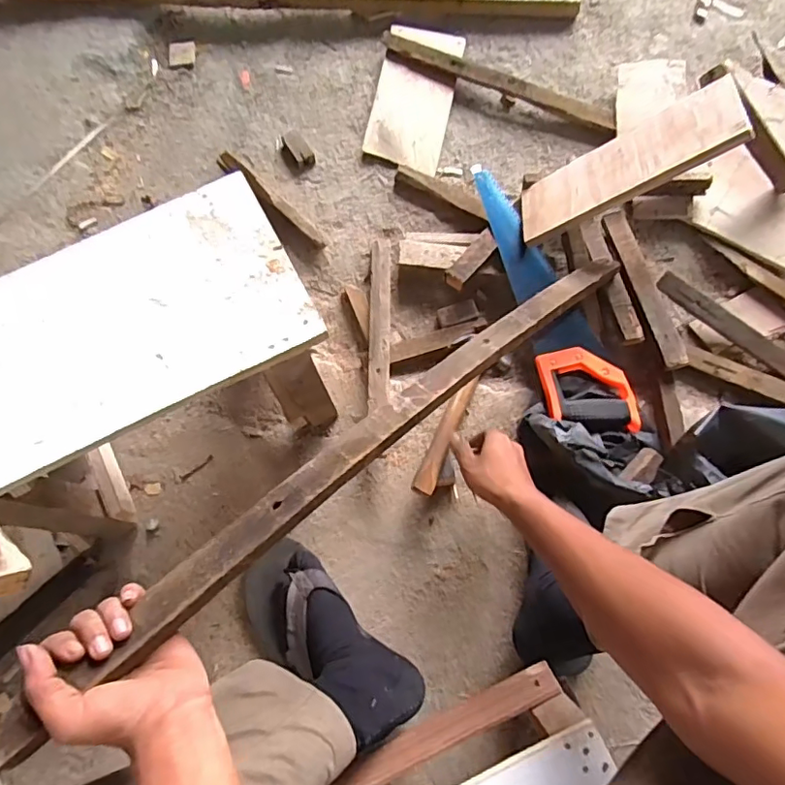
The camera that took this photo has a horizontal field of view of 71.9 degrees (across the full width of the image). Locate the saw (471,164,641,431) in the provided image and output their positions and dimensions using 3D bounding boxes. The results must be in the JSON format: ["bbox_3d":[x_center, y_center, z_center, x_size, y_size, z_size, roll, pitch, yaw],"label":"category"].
[{"bbox_3d":[0.206,-0.137,0.785,0.110,0.021,0.433,-22,76,-11],"label":"saw"}]

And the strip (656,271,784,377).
[{"bbox_3d":[0.493,-0.085,0.769,0.261,0.028,0.027,39,78,11],"label":"strip"}]

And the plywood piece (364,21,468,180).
[{"bbox_3d":[0.039,-0.513,0.933,0.129,0.015,0.282,12,76,1],"label":"plywood piece"}]

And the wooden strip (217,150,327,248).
[{"bbox_3d":[-0.197,-0.309,0.865,0.030,0.034,0.240,-42,78,-10],"label":"wooden strip"}]

